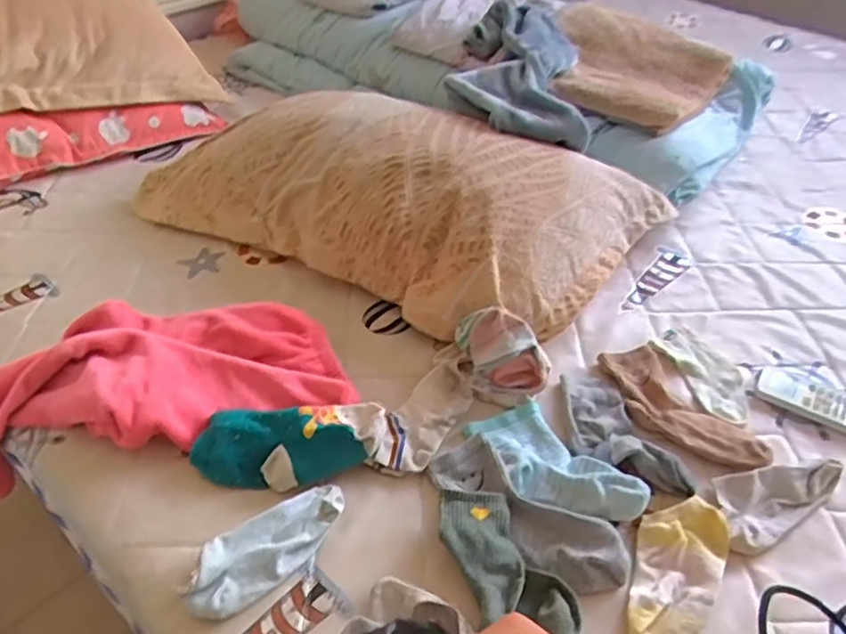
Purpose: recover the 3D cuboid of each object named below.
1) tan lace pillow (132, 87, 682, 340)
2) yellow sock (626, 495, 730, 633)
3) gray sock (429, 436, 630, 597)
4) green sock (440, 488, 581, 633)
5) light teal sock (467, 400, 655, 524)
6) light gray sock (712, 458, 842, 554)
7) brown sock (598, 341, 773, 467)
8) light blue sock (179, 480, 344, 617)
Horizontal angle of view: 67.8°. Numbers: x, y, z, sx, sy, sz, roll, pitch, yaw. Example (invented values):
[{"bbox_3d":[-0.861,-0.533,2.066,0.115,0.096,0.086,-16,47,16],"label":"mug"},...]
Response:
[{"bbox_3d":[-0.053,-0.178,0.916,0.766,0.149,0.364,16,45,14],"label":"tan lace pillow"},{"bbox_3d":[0.238,0.237,0.591,0.078,0.016,0.157,22,47,20],"label":"yellow sock"},{"bbox_3d":[0.101,0.190,0.623,0.211,0.024,0.073,33,52,28],"label":"gray sock"},{"bbox_3d":[0.074,0.228,0.589,0.081,0.023,0.156,-16,47,-18],"label":"green sock"},{"bbox_3d":[0.135,0.151,0.661,0.093,0.032,0.183,-26,51,-26],"label":"light teal sock"},{"bbox_3d":[0.366,0.181,0.658,0.159,0.019,0.072,-21,49,-22],"label":"light gray sock"},{"bbox_3d":[0.295,0.101,0.730,0.103,0.015,0.200,-19,48,-20],"label":"brown sock"},{"bbox_3d":[-0.149,0.216,0.600,0.067,0.036,0.161,32,51,27],"label":"light blue sock"}]

